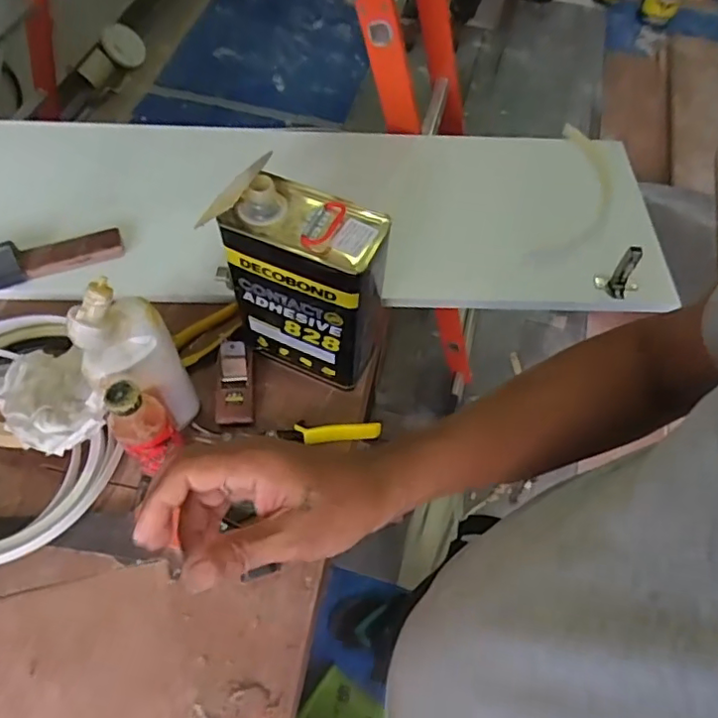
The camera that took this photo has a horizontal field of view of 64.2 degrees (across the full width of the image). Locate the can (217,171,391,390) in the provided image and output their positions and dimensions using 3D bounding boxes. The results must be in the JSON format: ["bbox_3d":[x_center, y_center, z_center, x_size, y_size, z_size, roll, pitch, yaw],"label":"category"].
[{"bbox_3d":[-0.059,-0.081,0.678,0.161,0.246,0.092,23,60,10],"label":"can"}]

